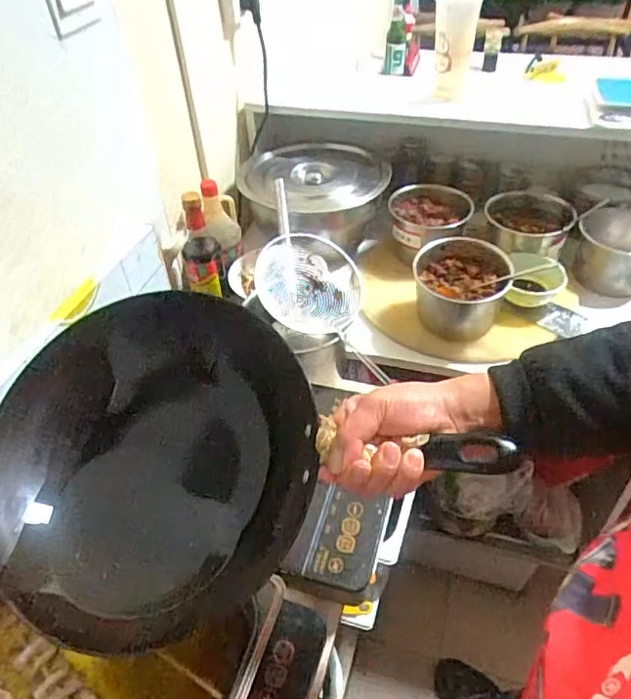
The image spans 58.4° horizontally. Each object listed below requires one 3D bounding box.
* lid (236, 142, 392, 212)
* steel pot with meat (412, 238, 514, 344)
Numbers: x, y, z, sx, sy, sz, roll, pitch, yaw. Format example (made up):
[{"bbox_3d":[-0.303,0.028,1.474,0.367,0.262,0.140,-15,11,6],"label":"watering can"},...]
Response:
[{"bbox_3d":[0.001,-0.341,1.132,0.298,0.053,0.285,-1,43,1],"label":"lid"},{"bbox_3d":[0.243,-0.096,0.961,0.155,0.126,0.136,6,44,8],"label":"steel pot with meat"}]

